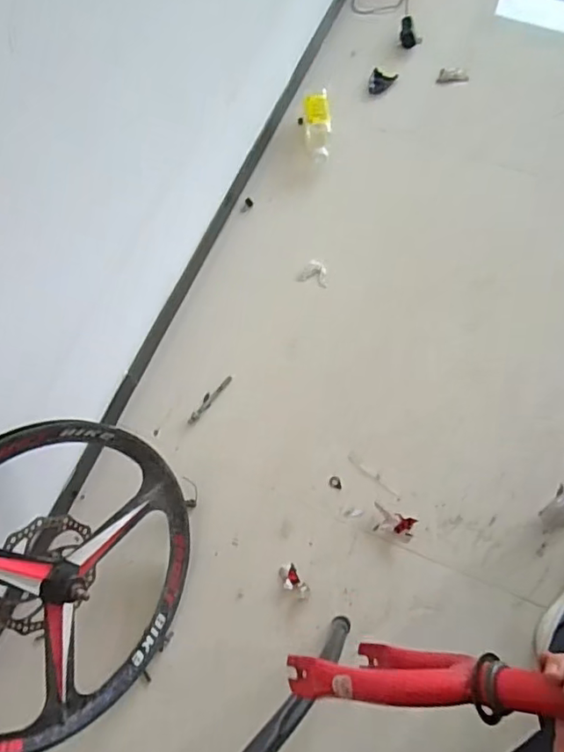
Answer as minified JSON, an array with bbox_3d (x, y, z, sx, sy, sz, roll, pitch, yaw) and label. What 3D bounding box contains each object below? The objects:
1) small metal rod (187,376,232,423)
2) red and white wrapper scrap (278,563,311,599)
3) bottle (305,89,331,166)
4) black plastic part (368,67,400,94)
[{"bbox_3d":[-0.130,0.042,0.997,0.019,0.004,0.108,35,75,13],"label":"small metal rod"},{"bbox_3d":[0.020,0.329,0.884,0.031,0.004,0.058,-34,73,-10],"label":"red and white wrapper scrap"},{"bbox_3d":[0.073,-0.523,1.157,0.058,0.045,0.162,-2,70,1],"label":"bottle"},{"bbox_3d":[0.222,-0.652,1.234,0.053,0.019,0.059,19,72,8],"label":"black plastic part"}]

